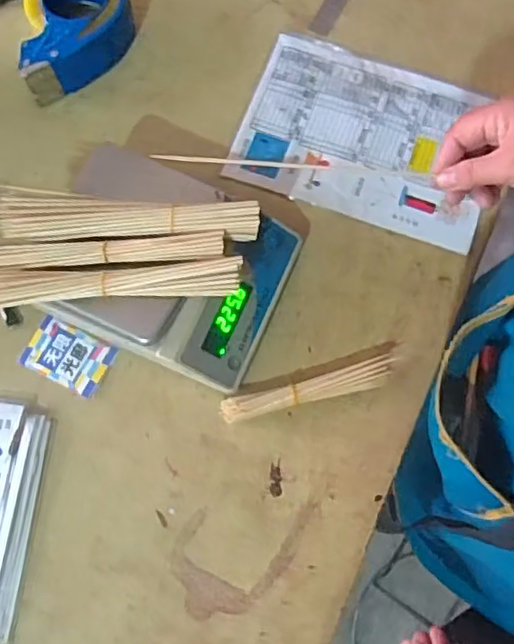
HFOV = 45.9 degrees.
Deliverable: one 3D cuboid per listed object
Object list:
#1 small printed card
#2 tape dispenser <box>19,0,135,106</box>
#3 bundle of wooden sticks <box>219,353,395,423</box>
[{"bbox_3d":[-0.202,0.036,0.649,0.089,0.012,0.060,25,74,6],"label":"small printed card"},{"bbox_3d":[-0.210,-0.348,0.724,0.120,0.056,0.166,-2,74,-2],"label":"tape dispenser"},{"bbox_3d":[0.054,0.071,0.631,0.185,0.022,0.028,-15,75,-5],"label":"bundle of wooden sticks"}]

